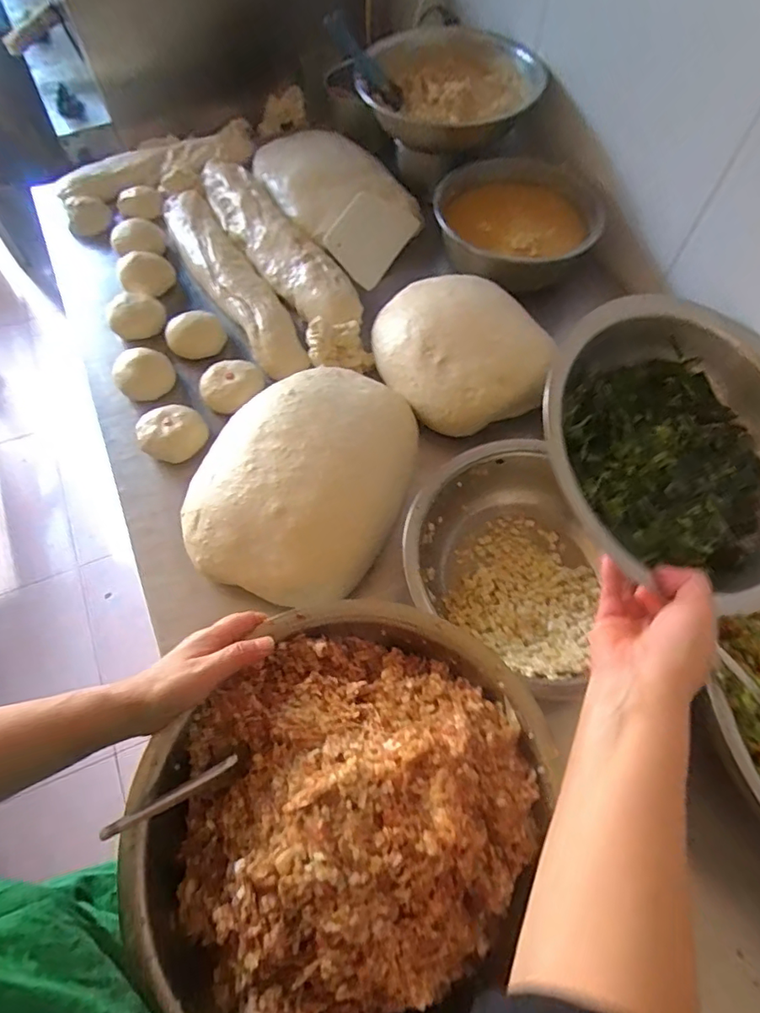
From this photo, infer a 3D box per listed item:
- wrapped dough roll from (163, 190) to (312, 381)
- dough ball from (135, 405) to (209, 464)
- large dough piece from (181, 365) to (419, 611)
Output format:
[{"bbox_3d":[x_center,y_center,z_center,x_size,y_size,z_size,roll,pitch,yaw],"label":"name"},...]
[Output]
[{"bbox_3d":[-0.229,-0.349,0.817,0.086,0.041,0.447,-27,62,-14],"label":"wrapped dough roll"},{"bbox_3d":[-0.265,-0.092,0.678,0.083,0.033,0.077,0,59,1],"label":"dough ball"},{"bbox_3d":[-0.085,-0.046,0.612,0.229,0.091,0.294,16,61,10],"label":"large dough piece"}]

